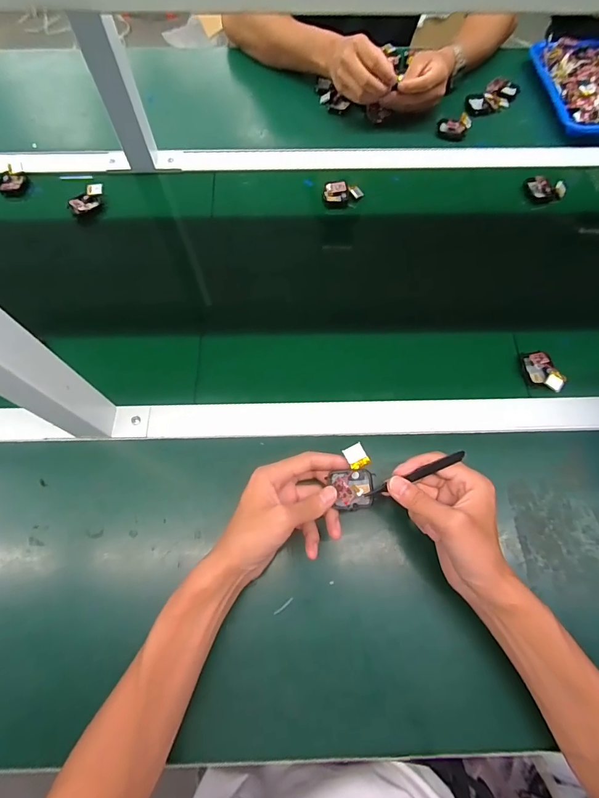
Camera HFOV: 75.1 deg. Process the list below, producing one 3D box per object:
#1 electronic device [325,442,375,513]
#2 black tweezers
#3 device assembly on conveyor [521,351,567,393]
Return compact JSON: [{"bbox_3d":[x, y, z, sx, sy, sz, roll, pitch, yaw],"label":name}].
[{"bbox_3d":[0.049,0.076,0.373,0.040,0.025,0.058,-5,68,-2],"label":"electronic device"},{"bbox_3d":[0.111,0.072,0.372,0.102,0.014,0.008,-20,69,-8],"label":"black tweezers"},{"bbox_3d":[0.301,-0.035,0.482,0.033,0.017,0.058,-21,69,-8],"label":"device assembly on conveyor"}]

